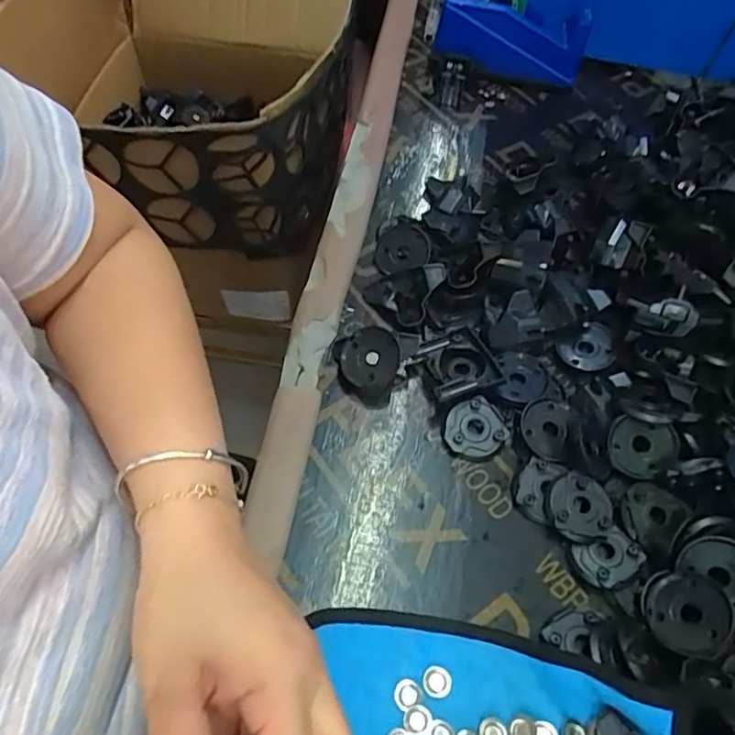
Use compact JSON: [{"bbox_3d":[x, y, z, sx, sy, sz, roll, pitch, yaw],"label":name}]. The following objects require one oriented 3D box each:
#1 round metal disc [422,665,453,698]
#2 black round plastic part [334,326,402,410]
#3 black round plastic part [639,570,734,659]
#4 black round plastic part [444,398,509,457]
[{"bbox_3d":[0.037,0.168,0.314,0.014,0.004,0.015,2,58,-4],"label":"round metal disc"},{"bbox_3d":[0.001,-0.002,0.401,0.048,0.019,0.048,-1,84,14],"label":"black round plastic part"},{"bbox_3d":[0.172,0.133,0.319,0.045,0.004,0.043,-25,41,24],"label":"black round plastic part"},{"bbox_3d":[0.071,0.040,0.390,0.039,0.011,0.035,-7,59,-9],"label":"black round plastic part"}]

